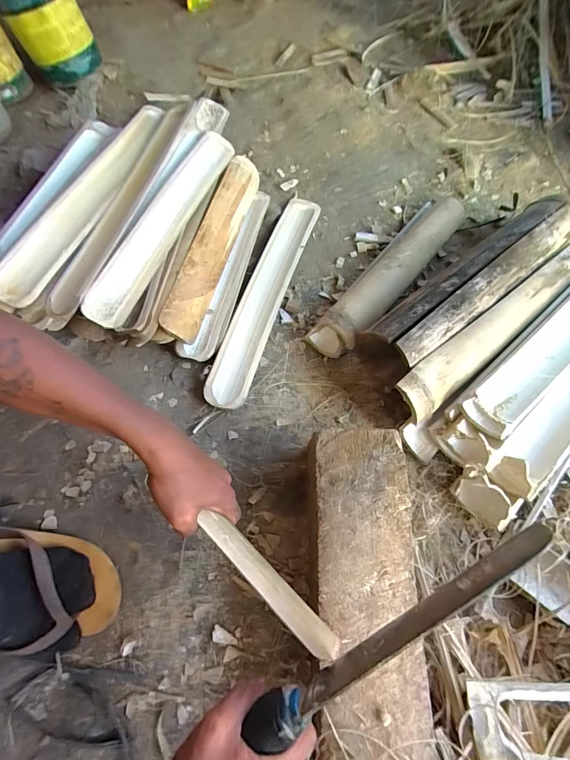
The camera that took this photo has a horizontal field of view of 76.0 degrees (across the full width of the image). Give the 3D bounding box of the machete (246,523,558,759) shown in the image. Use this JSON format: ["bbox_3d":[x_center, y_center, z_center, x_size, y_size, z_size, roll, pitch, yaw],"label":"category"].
[{"bbox_3d":[0.092,0.199,0.292,0.271,0.045,0.022,-34,68,0],"label":"machete"}]

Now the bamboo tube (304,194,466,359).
[{"bbox_3d":[0.205,-0.218,0.667,0.084,0.061,0.458,36,68,15],"label":"bamboo tube"}]

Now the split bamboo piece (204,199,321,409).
[{"bbox_3d":[-0.030,-0.165,0.656,0.064,0.026,0.482,16,65,7],"label":"split bamboo piece"}]

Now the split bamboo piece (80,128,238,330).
[{"bbox_3d":[-0.191,-0.270,0.587,0.063,0.049,0.435,16,64,9],"label":"split bamboo piece"}]

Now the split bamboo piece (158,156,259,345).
[{"bbox_3d":[-0.122,-0.240,0.633,0.052,0.063,0.390,15,64,6],"label":"split bamboo piece"}]

